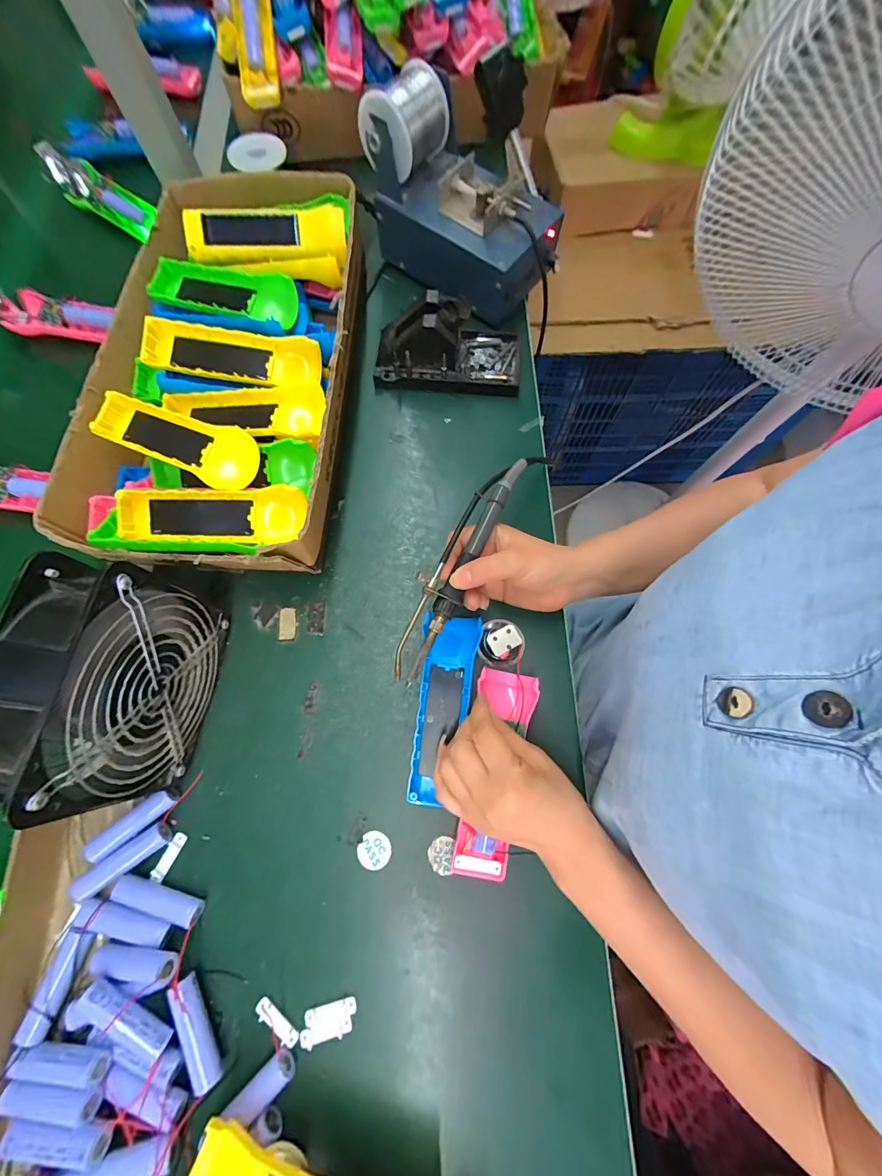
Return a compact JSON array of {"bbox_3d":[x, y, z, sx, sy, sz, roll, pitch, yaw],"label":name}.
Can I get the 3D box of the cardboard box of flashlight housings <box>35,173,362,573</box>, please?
[{"bbox_3d":[-0.202,-0.216,0.402,0.222,0.096,0.422,3,74,1],"label":"cardboard box of flashlight housings"}]

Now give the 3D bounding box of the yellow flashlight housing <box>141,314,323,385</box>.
[{"bbox_3d":[-0.193,-0.215,0.373,0.153,0.030,0.044,7,75,2],"label":"yellow flashlight housing"}]

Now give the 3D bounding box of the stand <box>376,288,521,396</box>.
[{"bbox_3d":[0.010,-0.264,0.431,0.157,0.077,0.078,4,75,2],"label":"stand"}]

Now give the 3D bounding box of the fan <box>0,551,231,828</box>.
[{"bbox_3d":[-0.228,0.068,0.288,0.063,0.150,0.144,8,75,3],"label":"fan"}]

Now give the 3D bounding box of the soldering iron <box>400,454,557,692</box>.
[{"bbox_3d":[0.020,-0.024,0.318,0.044,0.016,0.211,27,79,6],"label":"soldering iron"}]

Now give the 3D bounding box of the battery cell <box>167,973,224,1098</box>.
[{"bbox_3d":[-0.173,0.312,0.287,0.019,0.020,0.066,-27,76,-7],"label":"battery cell"}]

